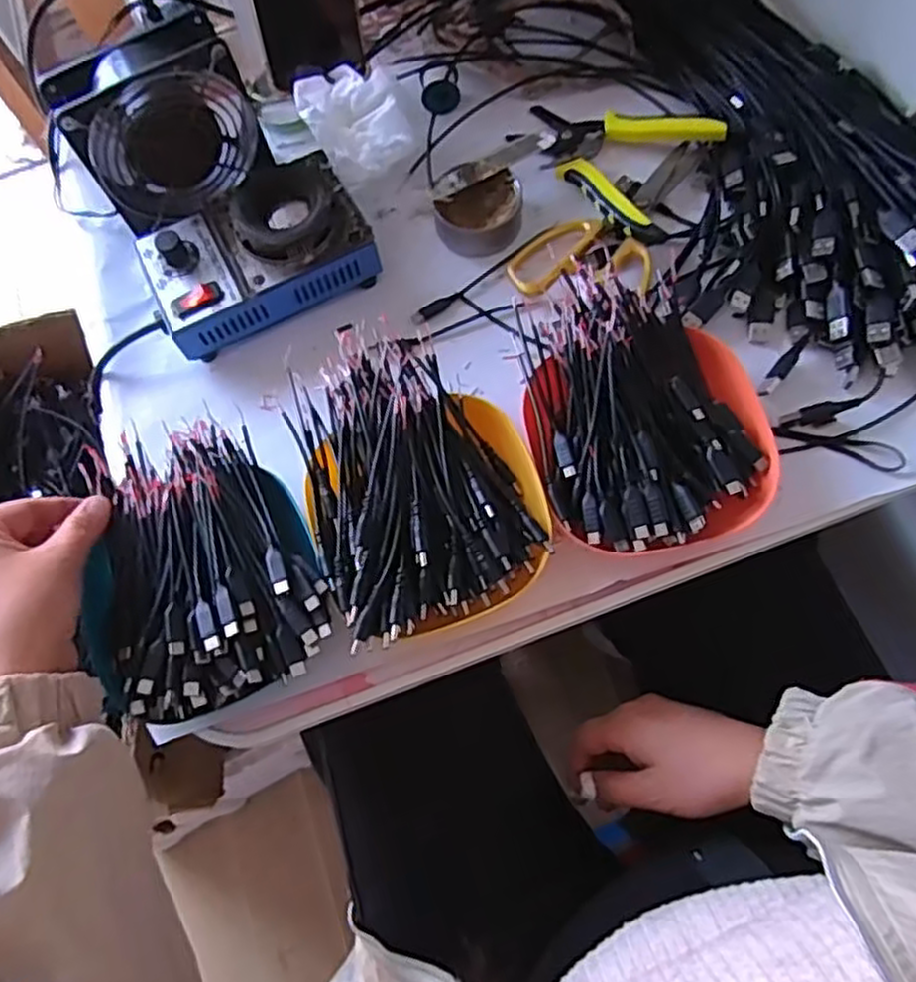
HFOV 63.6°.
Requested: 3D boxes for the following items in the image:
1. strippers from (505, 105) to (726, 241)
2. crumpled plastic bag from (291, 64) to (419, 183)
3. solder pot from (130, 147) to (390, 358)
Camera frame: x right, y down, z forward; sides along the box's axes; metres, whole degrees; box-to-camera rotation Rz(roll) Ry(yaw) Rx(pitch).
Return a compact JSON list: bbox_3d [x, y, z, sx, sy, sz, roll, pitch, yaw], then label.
[{"bbox_3d":[0.104,-0.249,0.530,0.143,0.017,0.113,30,75,14],"label":"strippers"},{"bbox_3d":[-0.073,-0.276,0.553,0.074,0.048,0.097,-29,70,-6],"label":"crumpled plastic bag"},{"bbox_3d":[-0.141,-0.167,0.511,0.149,0.054,0.094,-26,70,-5],"label":"solder pot"}]

